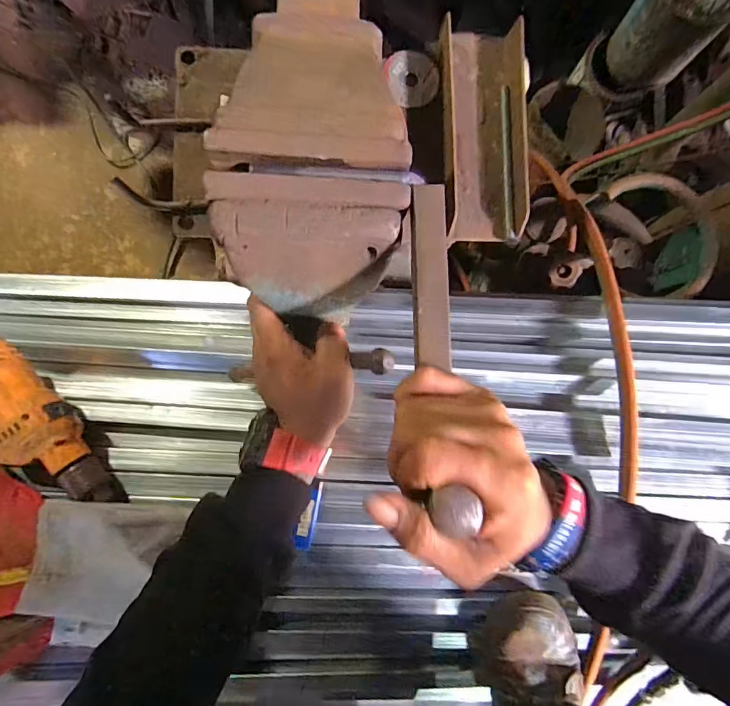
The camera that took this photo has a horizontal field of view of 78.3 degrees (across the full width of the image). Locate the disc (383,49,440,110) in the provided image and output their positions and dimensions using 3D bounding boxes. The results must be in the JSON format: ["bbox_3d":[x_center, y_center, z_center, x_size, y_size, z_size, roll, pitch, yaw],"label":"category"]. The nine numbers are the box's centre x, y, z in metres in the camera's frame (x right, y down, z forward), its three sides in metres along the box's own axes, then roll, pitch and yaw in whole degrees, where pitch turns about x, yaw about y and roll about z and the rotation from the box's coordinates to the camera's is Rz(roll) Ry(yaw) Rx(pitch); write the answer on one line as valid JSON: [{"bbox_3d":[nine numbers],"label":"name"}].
[{"bbox_3d":[0.052,-0.301,0.488,0.055,0.005,0.063,-18,88,-1],"label":"disc"}]

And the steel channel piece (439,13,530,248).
[{"bbox_3d":[0.125,-0.236,0.480,0.088,0.036,0.233,-1,88,0],"label":"steel channel piece"}]

